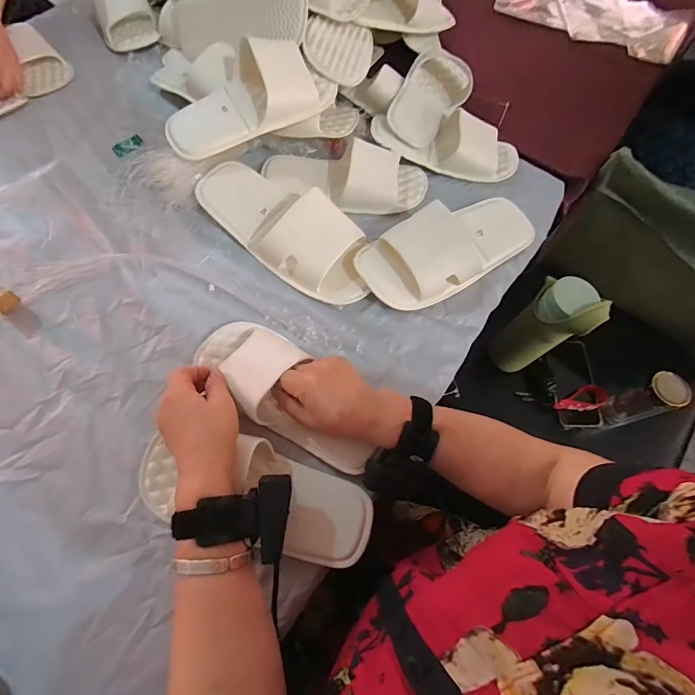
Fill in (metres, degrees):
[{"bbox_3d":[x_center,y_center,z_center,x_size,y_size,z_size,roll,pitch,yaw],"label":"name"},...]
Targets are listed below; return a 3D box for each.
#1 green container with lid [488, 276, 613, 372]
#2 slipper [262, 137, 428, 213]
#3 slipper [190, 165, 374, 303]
[{"bbox_3d":[0.318,-0.033,0.633,0.083,0.205,0.086,1,68,-2],"label":"green container with lid"},{"bbox_3d":[-0.003,-0.249,0.558,0.238,0.053,0.103,8,69,1],"label":"slipper"},{"bbox_3d":[-0.078,-0.162,0.511,0.271,0.047,0.111,38,72,11],"label":"slipper"}]

